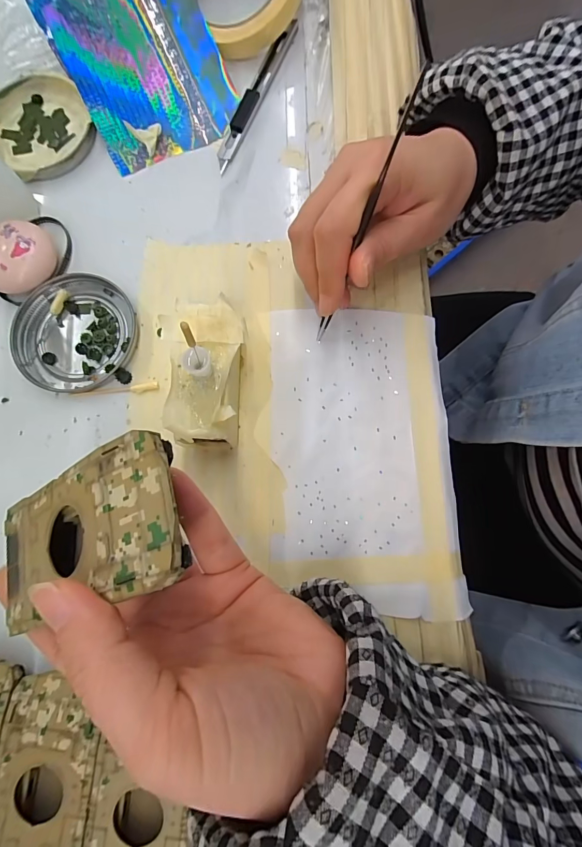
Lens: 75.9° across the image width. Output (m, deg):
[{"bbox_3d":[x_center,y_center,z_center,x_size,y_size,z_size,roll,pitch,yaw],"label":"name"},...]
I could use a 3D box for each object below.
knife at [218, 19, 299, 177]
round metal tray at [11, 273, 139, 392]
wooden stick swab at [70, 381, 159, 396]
[{"bbox_3d":[-0.026,-0.243,0.272,0.014,0.007,0.134,21,81,7],"label":"knife"},{"bbox_3d":[-0.142,-0.059,0.245,0.075,0.012,0.076,6,79,4],"label":"round metal tray"},{"bbox_3d":[-0.113,-0.021,0.239,0.055,0.004,0.006,-9,79,1],"label":"wooden stick swab"}]

